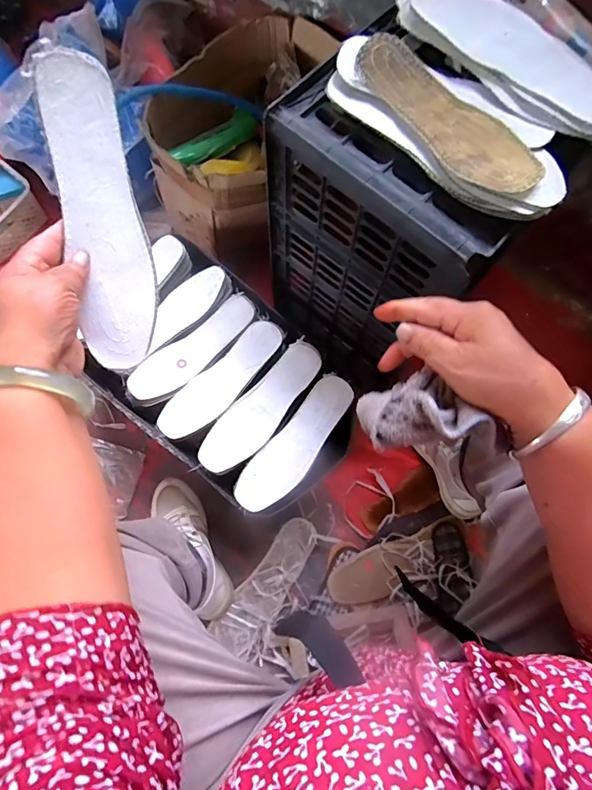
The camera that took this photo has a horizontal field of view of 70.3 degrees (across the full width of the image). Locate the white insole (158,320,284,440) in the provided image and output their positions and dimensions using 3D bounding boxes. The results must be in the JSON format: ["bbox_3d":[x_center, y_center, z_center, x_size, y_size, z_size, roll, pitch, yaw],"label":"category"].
[{"bbox_3d":[-0.112,-0.025,0.650,0.071,0.010,0.231,44,77,11],"label":"white insole"}]

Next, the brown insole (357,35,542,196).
[{"bbox_3d":[0.148,-0.272,0.409,0.065,0.022,0.214,-38,78,-12],"label":"brown insole"}]

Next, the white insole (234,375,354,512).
[{"bbox_3d":[0.003,0.072,0.622,0.069,0.019,0.230,39,76,10],"label":"white insole"}]

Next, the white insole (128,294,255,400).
[{"bbox_3d":[-0.158,-0.075,0.663,0.226,0.010,0.067,-38,78,-12],"label":"white insole"}]

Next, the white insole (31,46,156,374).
[{"bbox_3d":[-0.155,-0.137,0.345,0.062,0.010,0.227,-15,112,-30],"label":"white insole"}]

